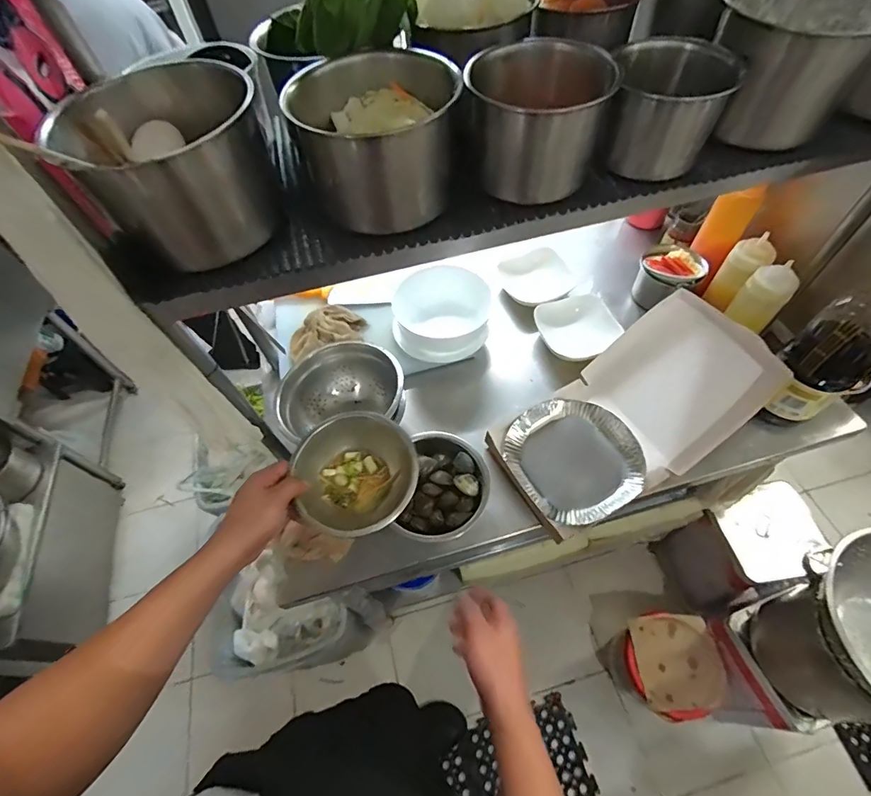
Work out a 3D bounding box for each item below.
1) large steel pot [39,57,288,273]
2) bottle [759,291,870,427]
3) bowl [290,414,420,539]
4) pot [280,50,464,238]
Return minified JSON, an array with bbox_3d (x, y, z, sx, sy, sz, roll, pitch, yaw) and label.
[{"bbox_3d":[-0.240,-0.202,0.404,0.144,0.124,0.138,34,65,23],"label":"large steel pot"},{"bbox_3d":[0.594,-0.058,0.653,0.106,0.267,0.104,-36,61,-18],"label":"bottle"},{"bbox_3d":[-0.096,0.101,0.546,0.145,0.066,0.149,-2,57,3],"label":"bowl"},{"bbox_3d":[-0.054,-0.247,0.421,0.152,0.105,0.125,-10,57,-2],"label":"pot"}]

